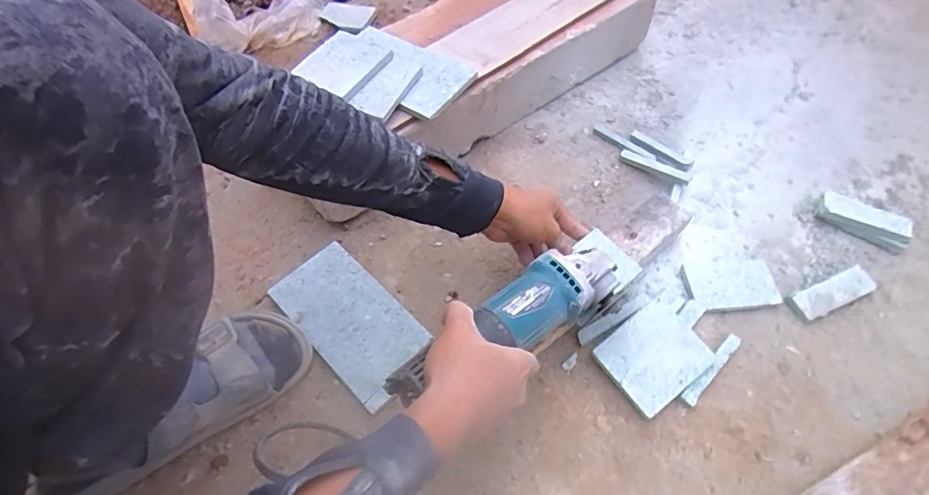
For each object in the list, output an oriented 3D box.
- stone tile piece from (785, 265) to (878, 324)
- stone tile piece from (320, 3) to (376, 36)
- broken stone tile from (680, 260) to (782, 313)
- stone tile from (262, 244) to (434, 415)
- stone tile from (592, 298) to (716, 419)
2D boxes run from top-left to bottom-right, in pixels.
[{"bbox_3d":[0.425,0.053,0.559,0.106,0.009,0.033,-21,76,-9],"label":"stone tile piece"},{"bbox_3d":[-0.221,-0.425,0.898,0.095,0.007,0.080,13,57,9],"label":"stone tile piece"},{"bbox_3d":[0.308,0.042,0.567,0.103,0.014,0.064,-7,56,-4],"label":"broken stone tile"},{"bbox_3d":[-0.129,0.080,0.551,0.098,0.014,0.195,-39,64,-23],"label":"stone tile"},{"bbox_3d":[0.197,0.112,0.504,0.101,0.007,0.084,-35,68,-15],"label":"stone tile"}]

